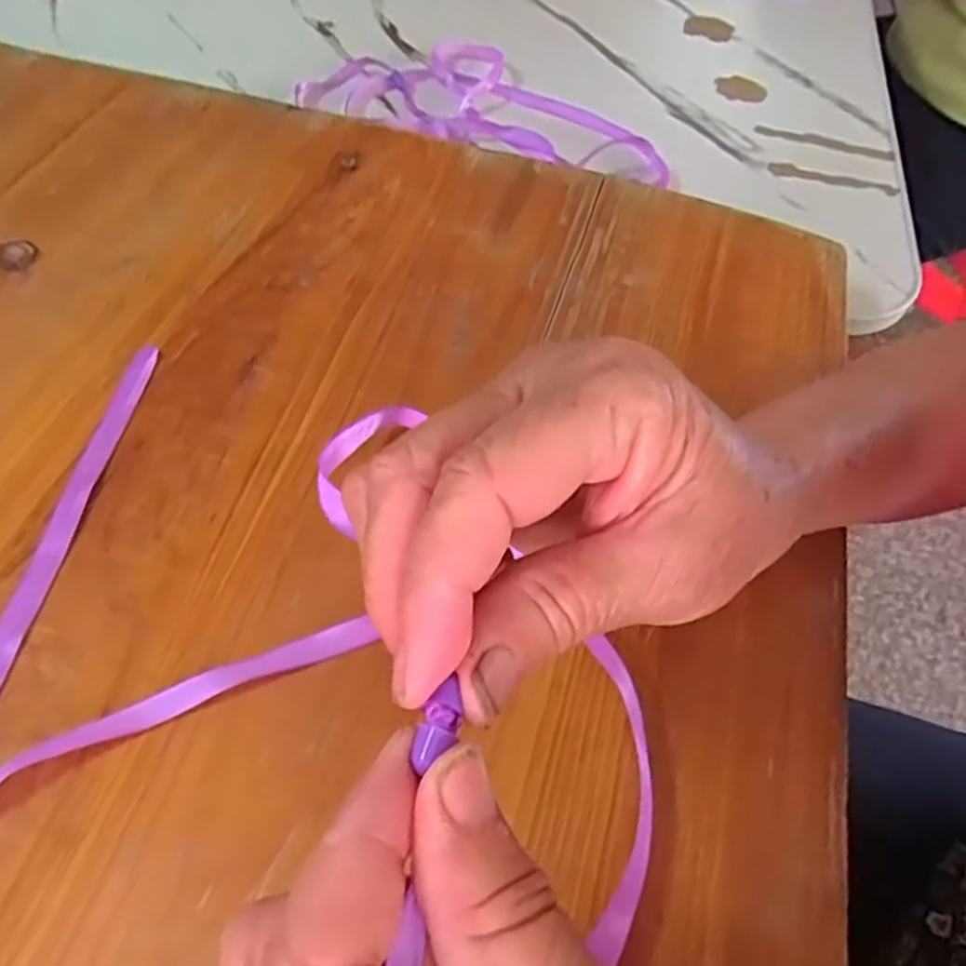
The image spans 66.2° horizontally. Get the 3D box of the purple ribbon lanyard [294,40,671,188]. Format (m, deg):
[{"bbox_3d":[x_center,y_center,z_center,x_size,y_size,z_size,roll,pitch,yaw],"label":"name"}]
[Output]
[{"bbox_3d":[0.013,-0.279,0.538,0.260,0.017,0.131,18,55,9],"label":"purple ribbon lanyard"}]

